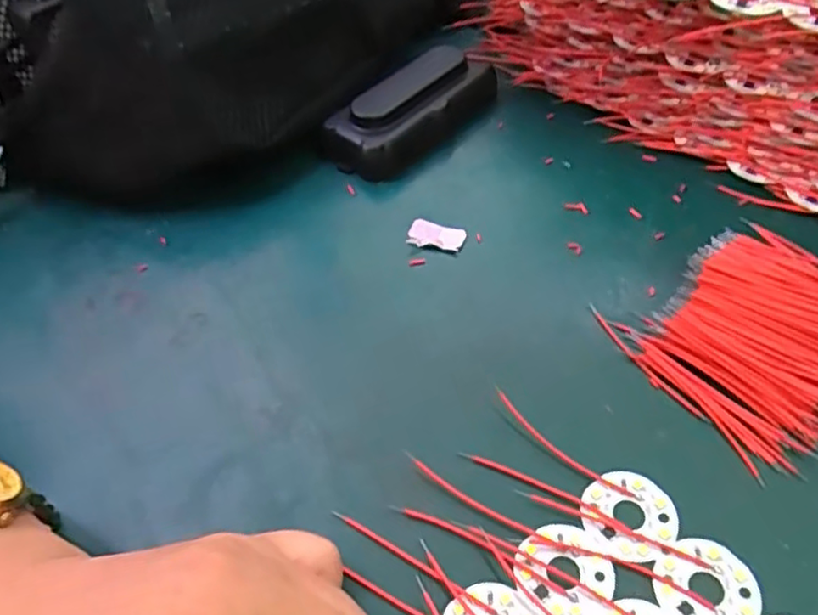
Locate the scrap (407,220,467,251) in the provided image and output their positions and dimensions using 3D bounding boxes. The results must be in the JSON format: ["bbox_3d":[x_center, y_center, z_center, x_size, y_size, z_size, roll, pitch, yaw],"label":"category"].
[{"bbox_3d":[0.013,-0.035,0.318,0.026,0.004,0.014,9,51,13],"label":"scrap"}]

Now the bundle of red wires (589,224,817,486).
[{"bbox_3d":[0.144,0.010,0.261,0.100,0.016,0.097,-25,52,-15],"label":"bundle of red wires"}]

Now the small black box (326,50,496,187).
[{"bbox_3d":[0.004,-0.110,0.367,0.047,0.026,0.102,31,59,28],"label":"small black box"}]

